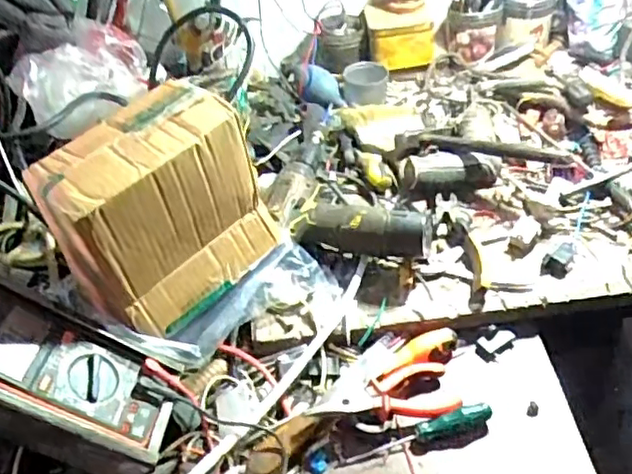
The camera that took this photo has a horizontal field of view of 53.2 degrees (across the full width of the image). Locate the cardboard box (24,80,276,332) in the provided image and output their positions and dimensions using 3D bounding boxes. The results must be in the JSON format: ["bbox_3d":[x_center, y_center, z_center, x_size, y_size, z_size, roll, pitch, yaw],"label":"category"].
[{"bbox_3d":[-0.144,-0.027,0.573,0.175,0.157,0.112,-36,50,-28],"label":"cardboard box"}]

